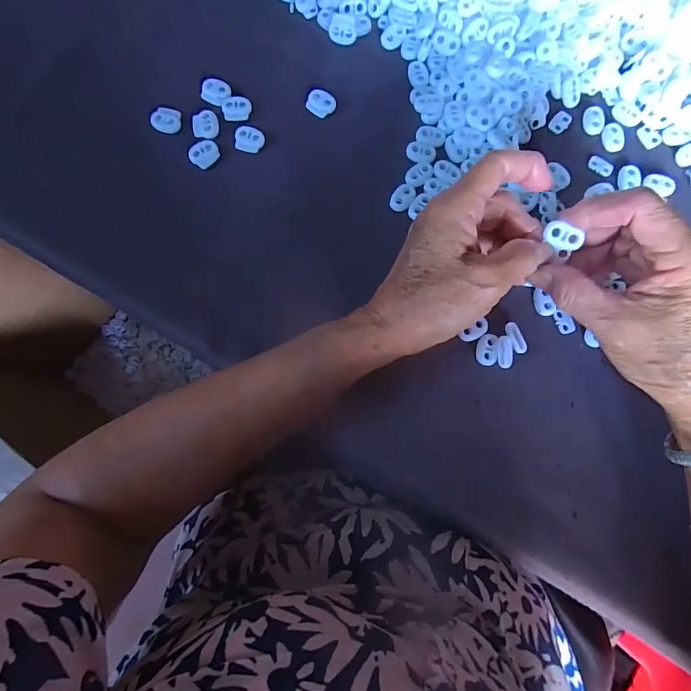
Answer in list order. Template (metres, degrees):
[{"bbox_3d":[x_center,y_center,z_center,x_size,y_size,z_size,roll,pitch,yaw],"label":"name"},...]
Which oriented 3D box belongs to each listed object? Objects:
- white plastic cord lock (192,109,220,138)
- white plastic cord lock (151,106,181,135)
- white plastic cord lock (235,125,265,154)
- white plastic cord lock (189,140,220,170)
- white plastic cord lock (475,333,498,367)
[{"bbox_3d":[-0.107,-0.171,0.320,0.019,0.004,0.023,-8,80,-3],"label":"white plastic cord lock"},{"bbox_3d":[-0.138,-0.174,0.320,0.021,0.004,0.021,9,80,0],"label":"white plastic cord lock"},{"bbox_3d":[-0.074,-0.158,0.319,0.022,0.004,0.020,16,80,2],"label":"white plastic cord lock"},{"bbox_3d":[-0.108,-0.147,0.316,0.019,0.004,0.022,42,82,6],"label":"white plastic cord lock"},{"bbox_3d":[0.099,0.003,0.292,0.014,0.004,0.022,3,80,-1],"label":"white plastic cord lock"}]

